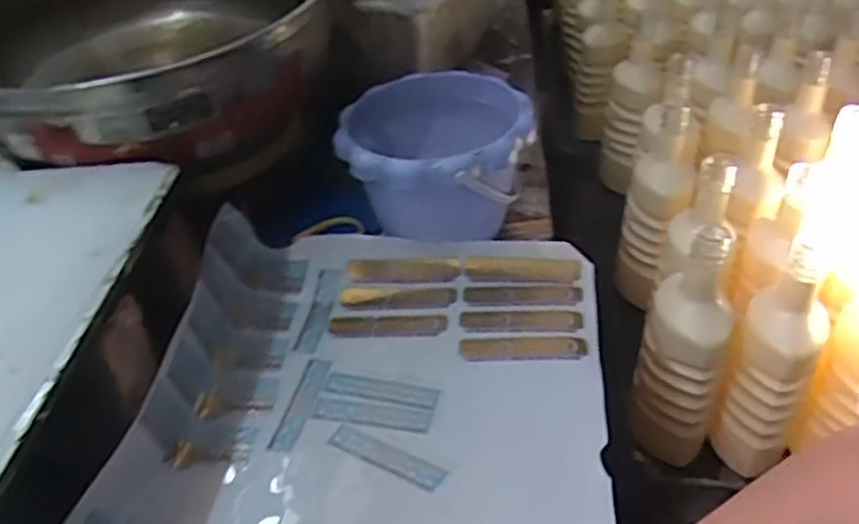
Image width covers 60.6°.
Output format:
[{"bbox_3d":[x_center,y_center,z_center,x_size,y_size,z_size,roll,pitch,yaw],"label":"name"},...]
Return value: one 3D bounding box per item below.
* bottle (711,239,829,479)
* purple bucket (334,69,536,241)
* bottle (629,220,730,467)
[{"bbox_3d":[0.316,0.106,0.689,0.064,0.240,0.063,17,44,23],"label":"bottle"},{"bbox_3d":[0.008,-0.073,0.627,0.154,0.120,0.153,-2,40,2],"label":"purple bucket"},{"bbox_3d":[0.235,0.079,0.684,0.073,0.246,0.078,10,41,15],"label":"bottle"}]

